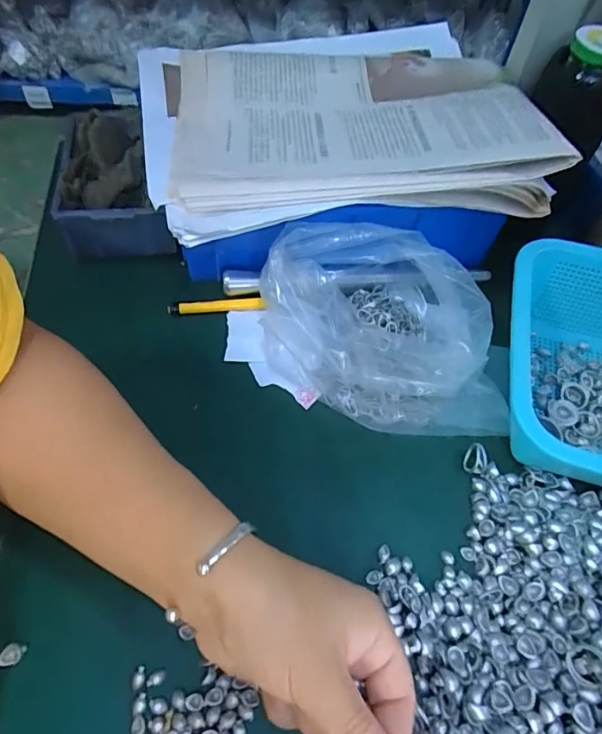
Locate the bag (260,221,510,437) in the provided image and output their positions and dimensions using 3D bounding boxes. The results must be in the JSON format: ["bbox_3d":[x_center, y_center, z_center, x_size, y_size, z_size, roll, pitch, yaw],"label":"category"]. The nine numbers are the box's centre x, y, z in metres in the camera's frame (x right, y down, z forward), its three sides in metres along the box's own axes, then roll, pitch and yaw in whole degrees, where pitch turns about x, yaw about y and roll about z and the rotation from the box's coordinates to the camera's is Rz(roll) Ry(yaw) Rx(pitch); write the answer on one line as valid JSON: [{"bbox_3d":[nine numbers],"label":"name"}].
[{"bbox_3d":[0.061,-0.026,0.364,0.164,0.079,0.152,-9,58,-11],"label":"bag"}]

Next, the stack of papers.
[{"bbox_3d":[0.025,-0.208,0.399,0.296,0.037,0.242,-8,57,-11],"label":"stack of papers"}]

